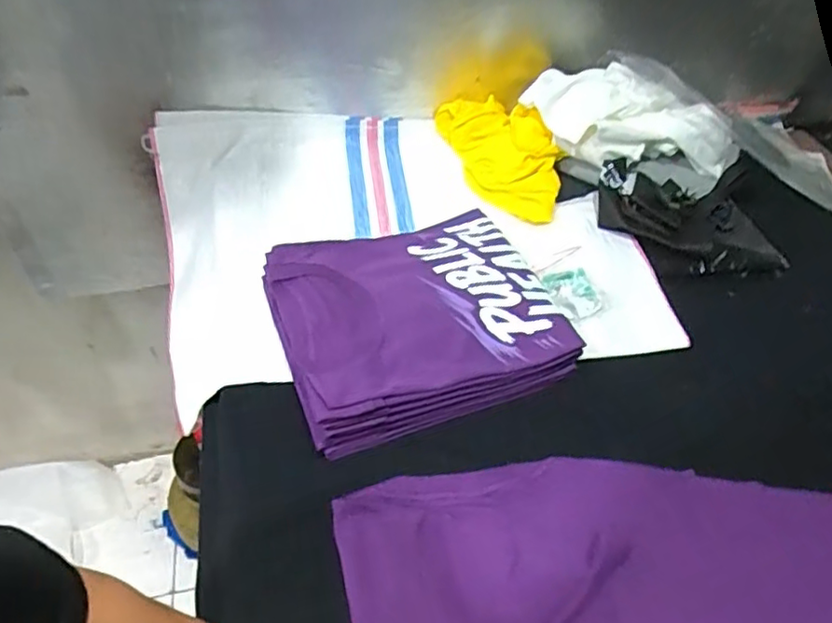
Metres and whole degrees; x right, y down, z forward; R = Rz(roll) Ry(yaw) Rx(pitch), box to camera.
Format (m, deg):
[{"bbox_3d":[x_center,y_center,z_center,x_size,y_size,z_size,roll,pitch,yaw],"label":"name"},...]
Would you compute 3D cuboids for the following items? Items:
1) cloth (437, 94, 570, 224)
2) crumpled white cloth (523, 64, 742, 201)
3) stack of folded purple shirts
[{"bbox_3d":[0.142,-0.279,1.047,0.121,0.087,0.287,-18,49,-18],"label":"cloth"},{"bbox_3d":[0.332,-0.290,1.010,0.321,0.150,0.176,29,52,25],"label":"crumpled white cloth"},{"bbox_3d":[-0.005,0.005,0.785,0.326,0.078,0.284,-17,48,-16],"label":"stack of folded purple shirts"}]

